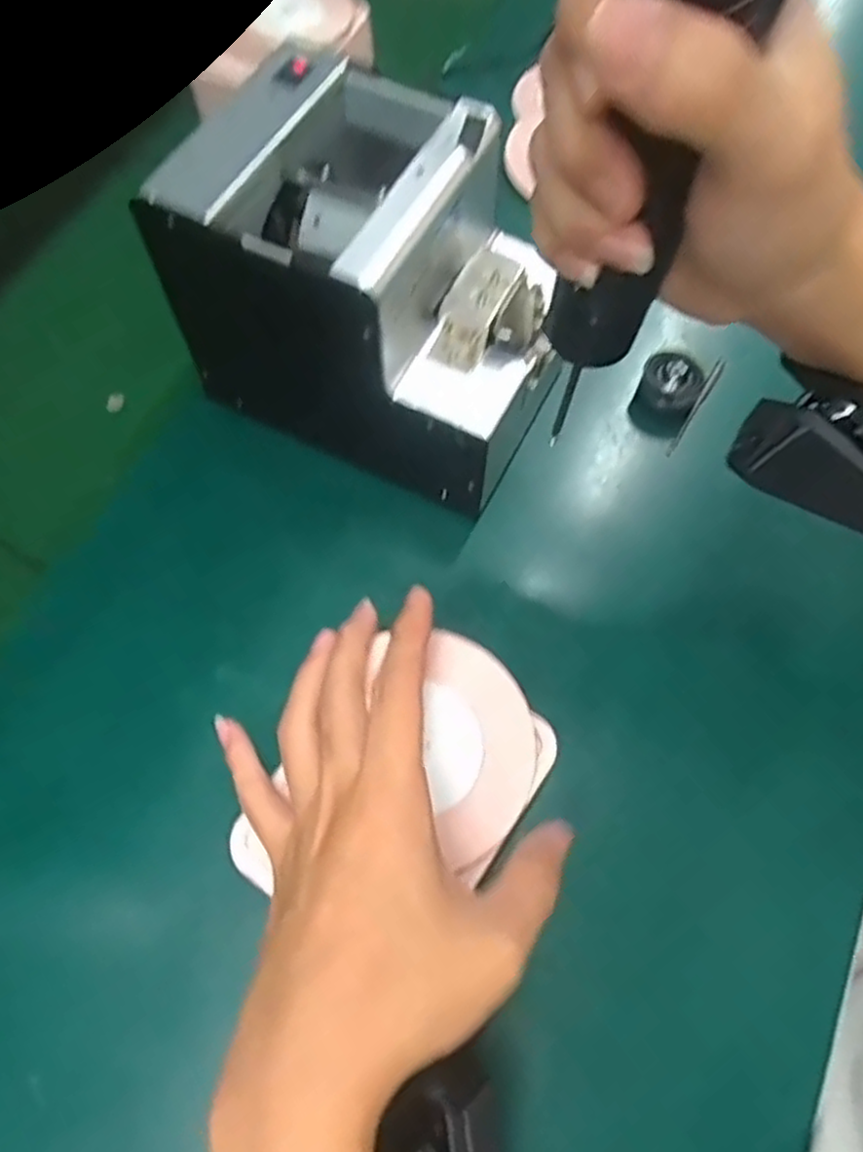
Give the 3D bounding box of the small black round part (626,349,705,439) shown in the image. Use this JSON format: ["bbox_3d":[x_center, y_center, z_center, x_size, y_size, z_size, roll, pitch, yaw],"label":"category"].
[{"bbox_3d":[0.142,-0.109,0.452,0.035,0.036,0.038,0,66,1],"label":"small black round part"}]

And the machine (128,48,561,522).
[{"bbox_3d":[-0.025,-0.151,0.393,0.176,0.140,0.137,22,68,11],"label":"machine"}]

